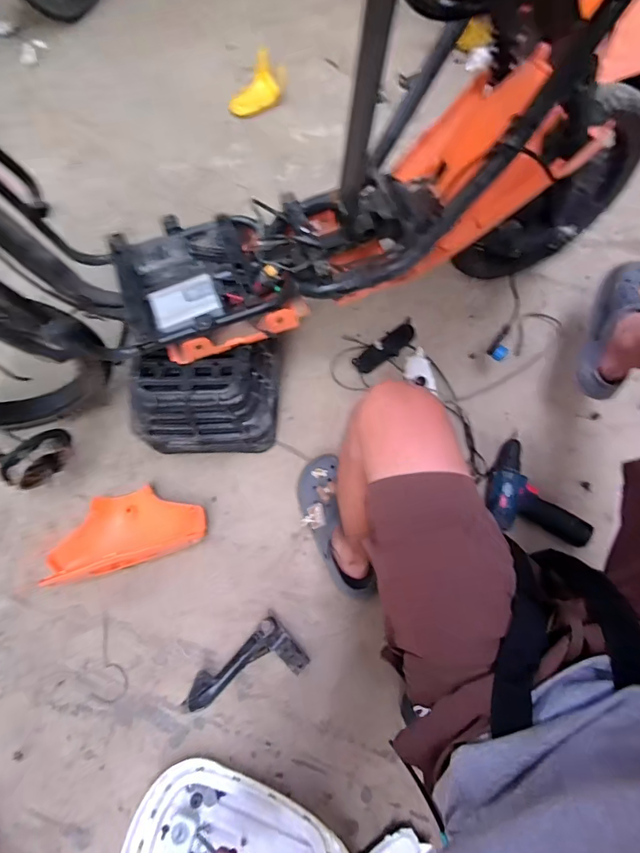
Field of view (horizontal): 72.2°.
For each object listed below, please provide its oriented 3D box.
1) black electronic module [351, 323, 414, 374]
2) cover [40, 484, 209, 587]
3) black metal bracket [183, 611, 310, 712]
[{"bbox_3d":[0.144,-0.169,0.962,0.149,0.028,0.048,-36,74,-10],"label":"black electronic module"},{"bbox_3d":[-0.368,0.191,0.832,0.296,0.098,0.151,-14,71,-3],"label":"cover"},{"bbox_3d":[-0.128,0.437,0.768,0.195,0.054,0.111,-38,74,-11],"label":"black metal bracket"}]

